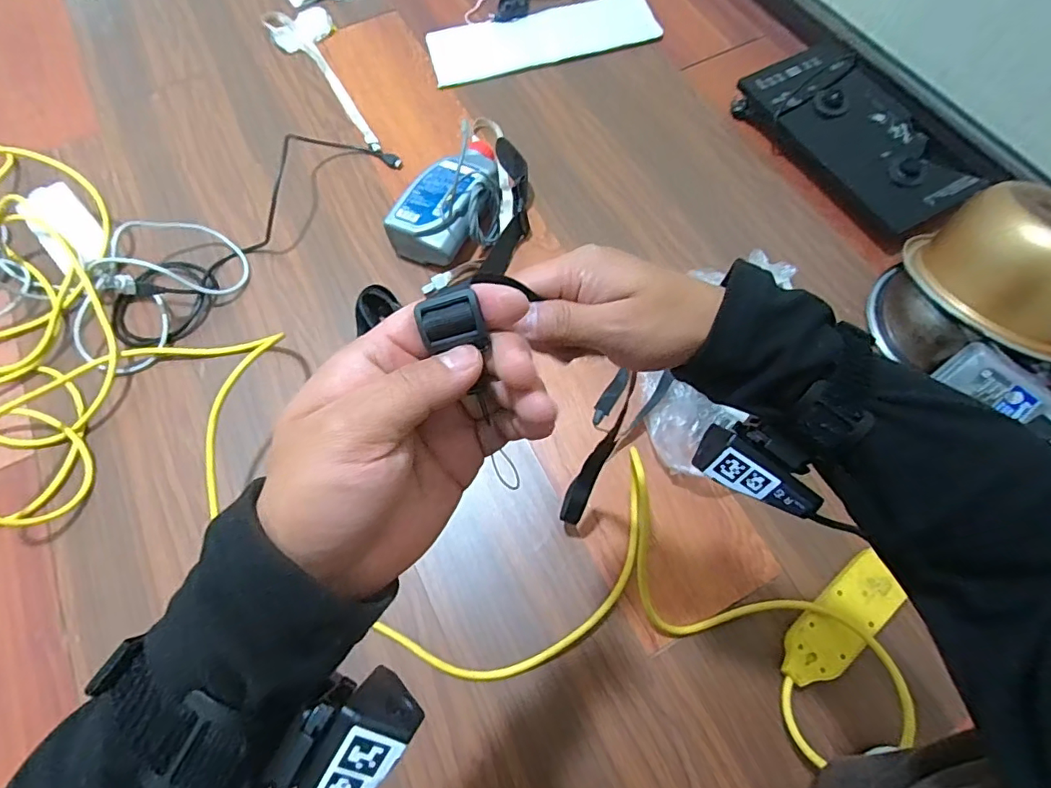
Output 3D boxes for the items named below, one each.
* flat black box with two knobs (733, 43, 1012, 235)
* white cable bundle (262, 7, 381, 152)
[{"bbox_3d":[0.540,-0.421,0.848,0.214,0.049,0.380,-30,71,-10],"label":"flat black box with two knobs"},{"bbox_3d":[-0.350,-0.568,0.936,0.109,0.011,0.413,-27,70,-10],"label":"white cable bundle"}]

